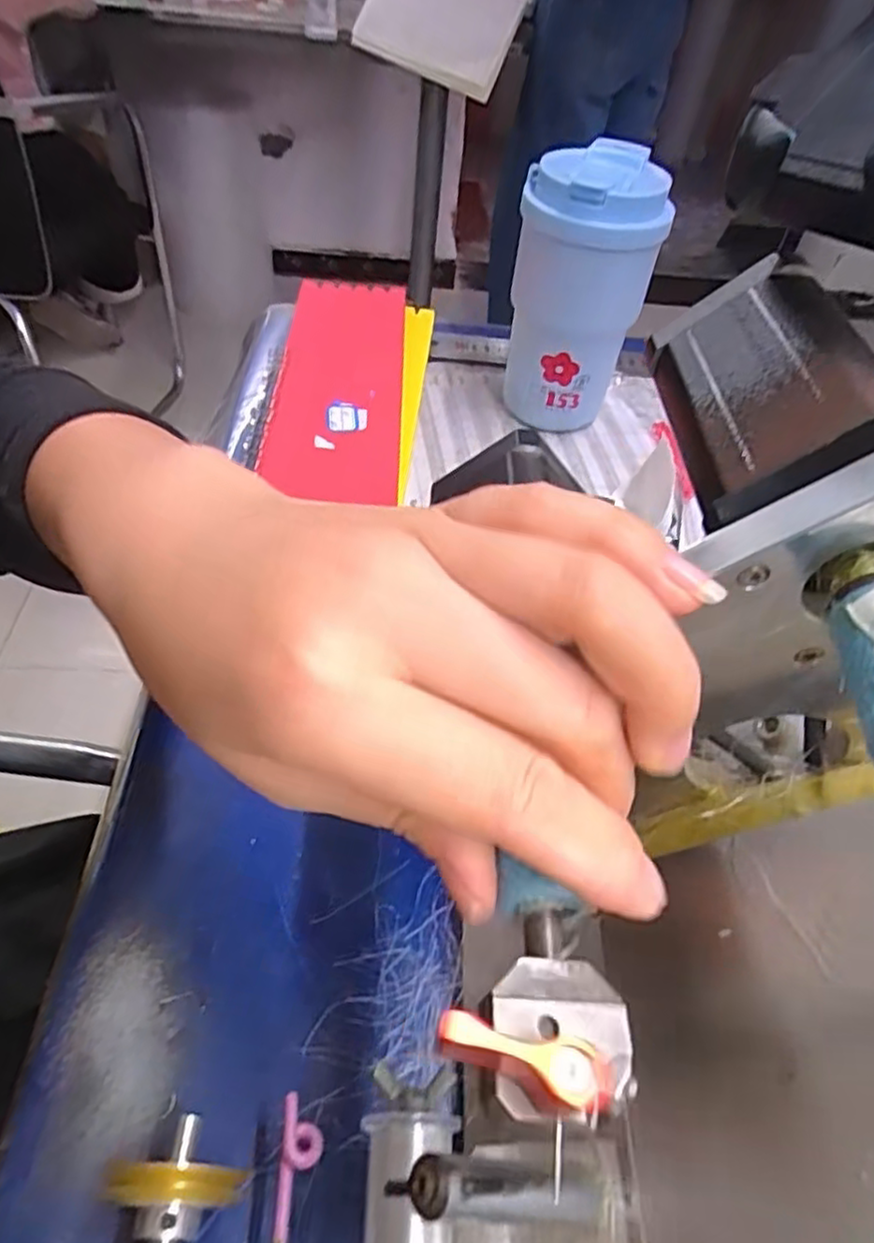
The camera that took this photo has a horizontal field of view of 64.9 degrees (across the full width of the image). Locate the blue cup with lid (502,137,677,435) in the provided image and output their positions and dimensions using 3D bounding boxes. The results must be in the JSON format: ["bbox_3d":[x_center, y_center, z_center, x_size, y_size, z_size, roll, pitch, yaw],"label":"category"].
[{"bbox_3d":[0.089,-0.207,0.442,0.081,0.148,0.080,14,49,6],"label":"blue cup with lid"}]

